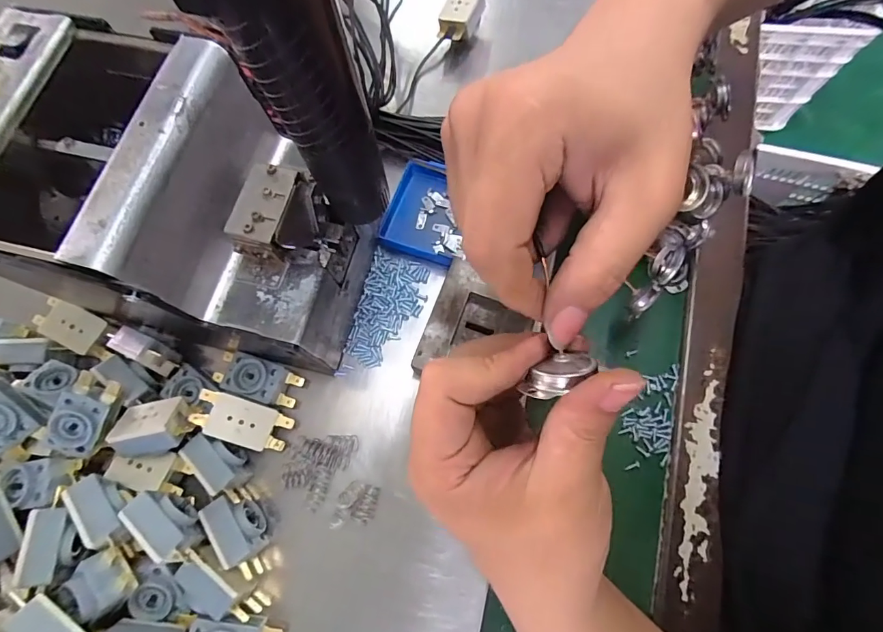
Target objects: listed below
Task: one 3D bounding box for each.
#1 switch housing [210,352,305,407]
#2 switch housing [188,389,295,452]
[{"bbox_3d":[-0.123,0.042,0.295,0.058,0.020,0.026,17,74,6],"label":"switch housing"},{"bbox_3d":[-0.126,0.067,0.280,0.054,0.021,0.026,16,74,6],"label":"switch housing"}]

